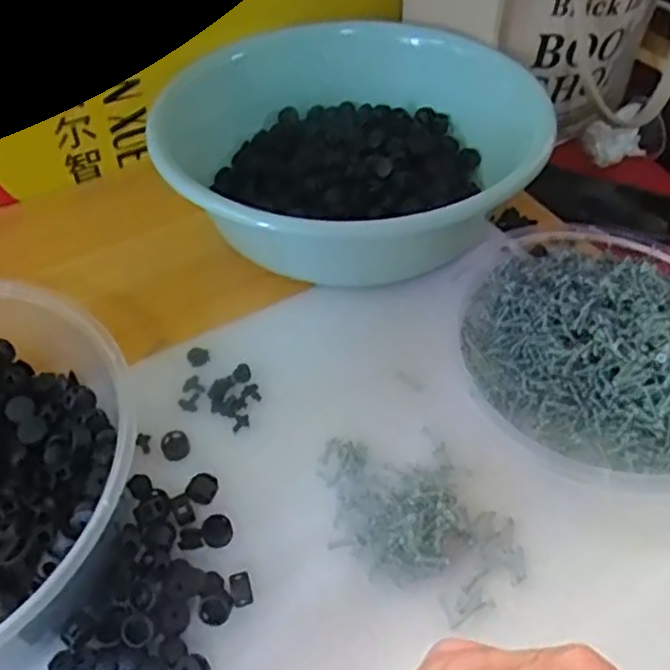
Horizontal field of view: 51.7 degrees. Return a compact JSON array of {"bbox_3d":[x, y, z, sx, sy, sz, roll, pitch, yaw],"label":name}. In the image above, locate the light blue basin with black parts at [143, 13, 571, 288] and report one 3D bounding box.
[{"bbox_3d":[0.011,-0.152,0.559,0.297,0.089,0.247,-14,51,-13],"label":"light blue basin with black parts"}]

